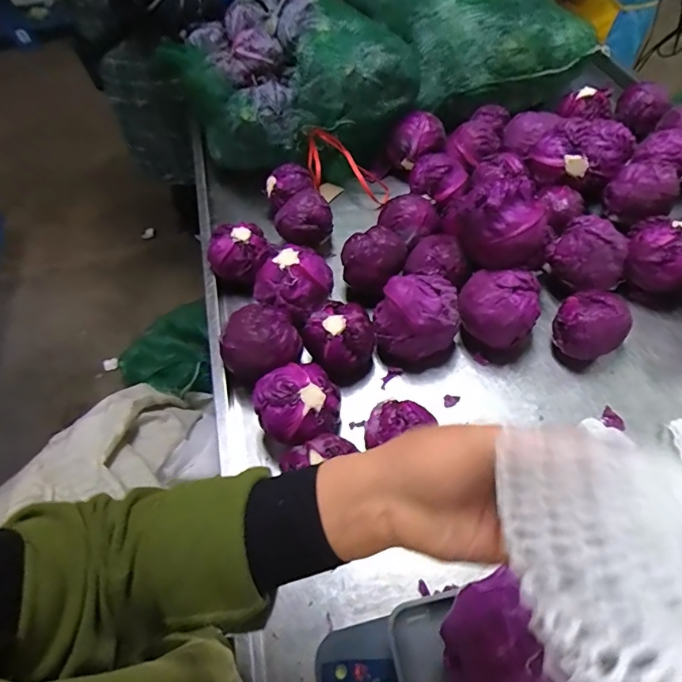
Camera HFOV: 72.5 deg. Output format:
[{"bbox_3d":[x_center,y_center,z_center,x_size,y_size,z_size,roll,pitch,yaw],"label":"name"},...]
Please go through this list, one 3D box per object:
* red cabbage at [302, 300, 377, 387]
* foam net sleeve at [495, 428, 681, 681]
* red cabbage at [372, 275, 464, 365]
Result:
[{"bbox_3d":[-0.001,0.004,0.747,0.100,0.118,0.096,-2,56,4],"label":"red cabbage"},{"bbox_3d":[0.175,0.097,0.170,0.216,0.041,0.127,1,55,19],"label":"foam net sleeve"},{"bbox_3d":[0.122,-0.036,0.739,0.135,0.119,0.106,-7,56,1],"label":"red cabbage"}]

